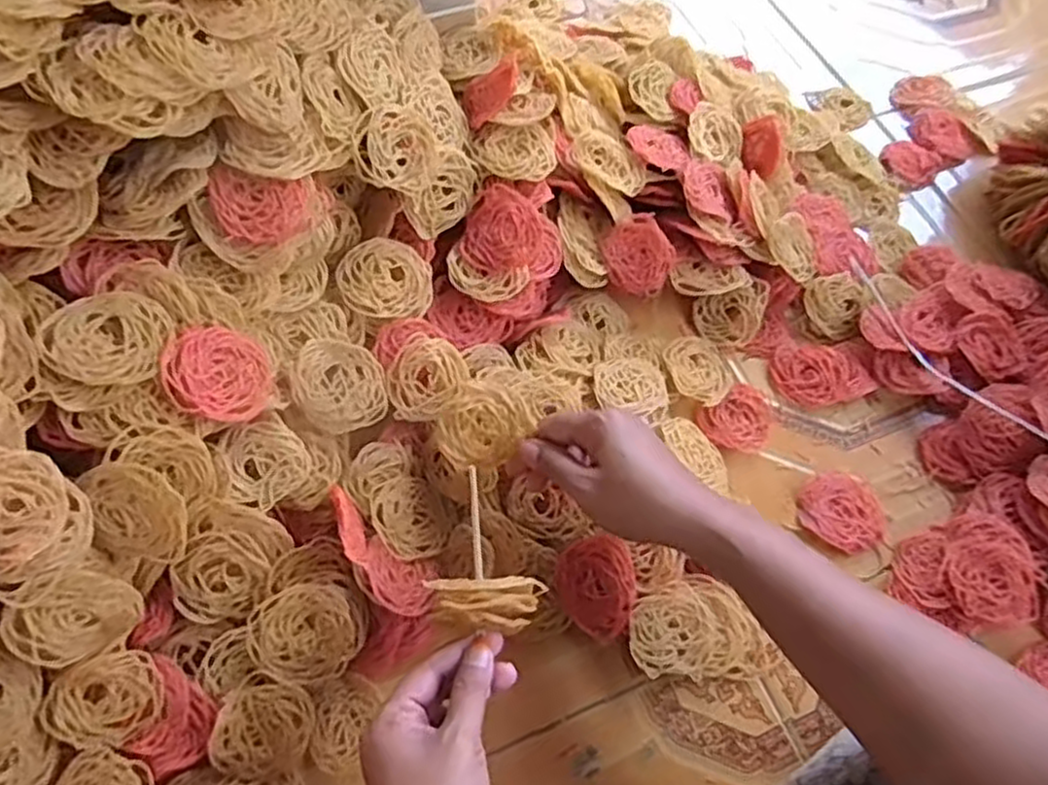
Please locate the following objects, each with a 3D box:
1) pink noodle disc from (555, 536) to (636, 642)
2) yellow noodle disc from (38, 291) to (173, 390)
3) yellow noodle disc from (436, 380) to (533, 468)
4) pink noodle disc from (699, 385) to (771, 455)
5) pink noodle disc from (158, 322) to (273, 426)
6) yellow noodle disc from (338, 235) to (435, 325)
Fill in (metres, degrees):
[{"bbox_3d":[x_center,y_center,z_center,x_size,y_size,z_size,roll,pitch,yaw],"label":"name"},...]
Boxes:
[{"bbox_3d":[0.049,0.131,0.499,0.051,0.021,0.063,-10,63,-8],"label":"pink noodle disc"},{"bbox_3d":[-0.238,-0.031,0.430,0.064,0.022,0.054,-16,64,-11],"label":"yellow noodle disc"},{"bbox_3d":[-0.027,0.022,0.479,0.054,0.005,0.056,-1,97,-4],"label":"yellow noodle disc"},{"bbox_3d":[0.173,0.022,0.594,0.064,0.007,0.051,-33,69,-18],"label":"pink noodle disc"},{"bbox_3d":[-0.184,-0.011,0.455,0.062,0.010,0.062,14,70,-43],"label":"pink noodle disc"},{"bbox_3d":[-0.099,-0.080,0.538,0.064,0.019,0.060,1,62,-2],"label":"yellow noodle disc"}]

